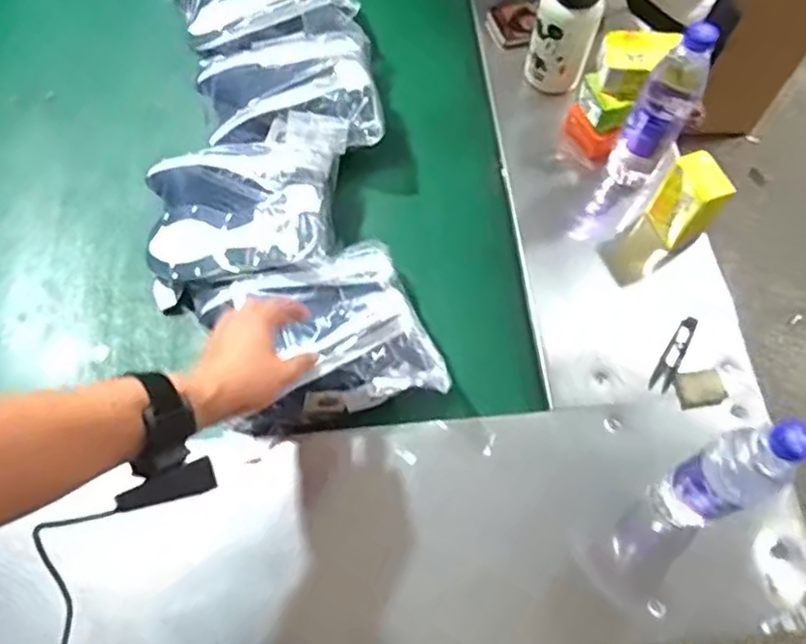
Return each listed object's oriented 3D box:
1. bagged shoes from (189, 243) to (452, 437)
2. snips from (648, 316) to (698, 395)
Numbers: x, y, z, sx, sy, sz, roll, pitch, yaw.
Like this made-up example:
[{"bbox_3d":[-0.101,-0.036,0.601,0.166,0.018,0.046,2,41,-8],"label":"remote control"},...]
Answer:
[{"bbox_3d":[-0.098,0.015,0.730,0.228,0.081,0.206,-15,64,-10],"label":"bagged shoes"},{"bbox_3d":[0.314,0.038,0.768,0.022,0.013,0.104,31,67,14],"label":"snips"}]

